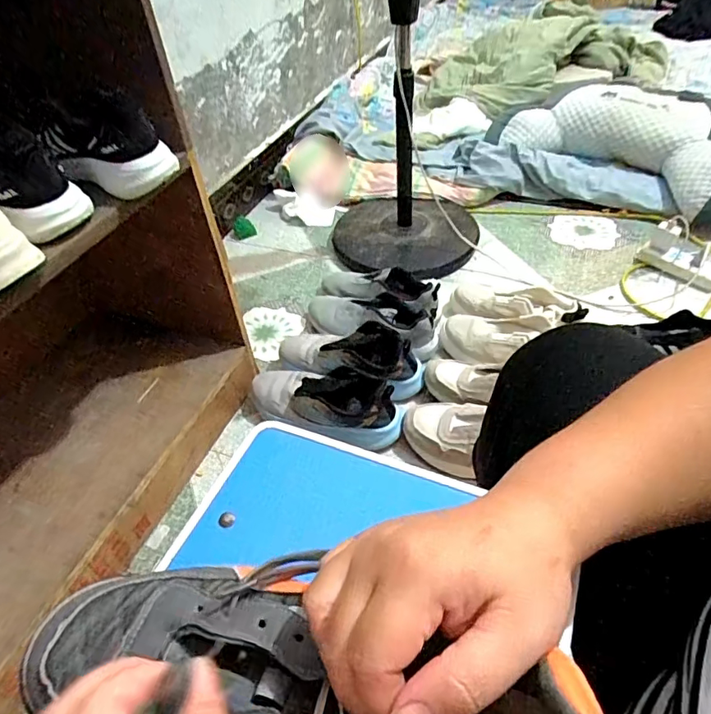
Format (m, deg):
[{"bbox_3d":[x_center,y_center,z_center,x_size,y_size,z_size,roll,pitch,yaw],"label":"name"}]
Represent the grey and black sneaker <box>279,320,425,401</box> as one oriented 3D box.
[{"bbox_3d":[-0.010,-0.007,0.979,0.285,0.099,0.128,21,51,23],"label":"grey and black sneaker"}]

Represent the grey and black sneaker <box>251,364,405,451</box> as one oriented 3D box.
[{"bbox_3d":[-0.056,0.076,0.913,0.288,0.106,0.106,12,48,16],"label":"grey and black sneaker"}]

